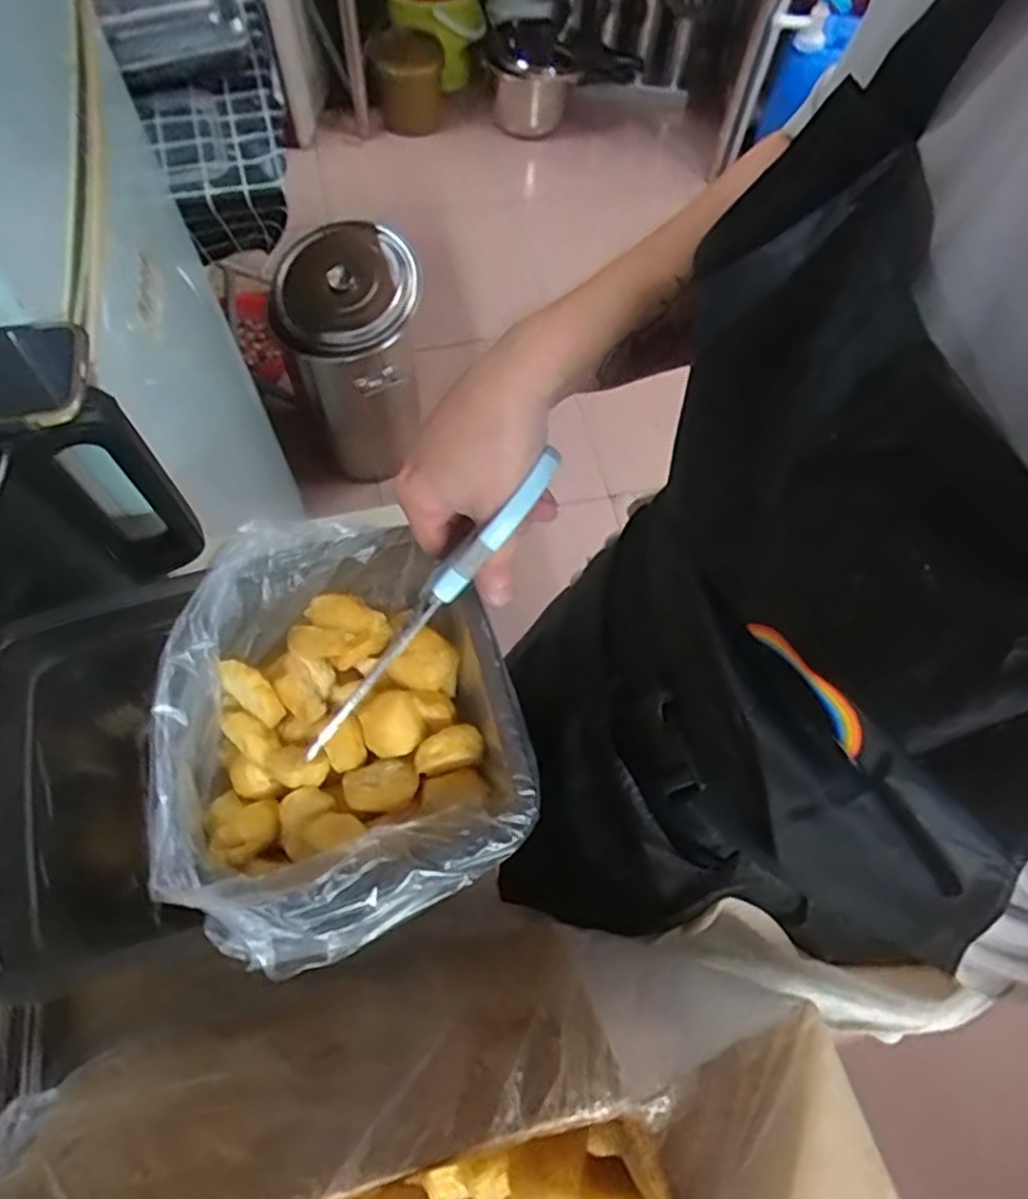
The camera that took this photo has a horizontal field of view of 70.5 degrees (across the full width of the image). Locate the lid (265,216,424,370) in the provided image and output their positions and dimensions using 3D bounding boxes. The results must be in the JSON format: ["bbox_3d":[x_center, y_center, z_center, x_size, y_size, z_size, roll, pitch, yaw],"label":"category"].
[{"bbox_3d":[-0.303,-0.548,1.291,0.267,0.053,0.246,-1,82,5],"label":"lid"}]

